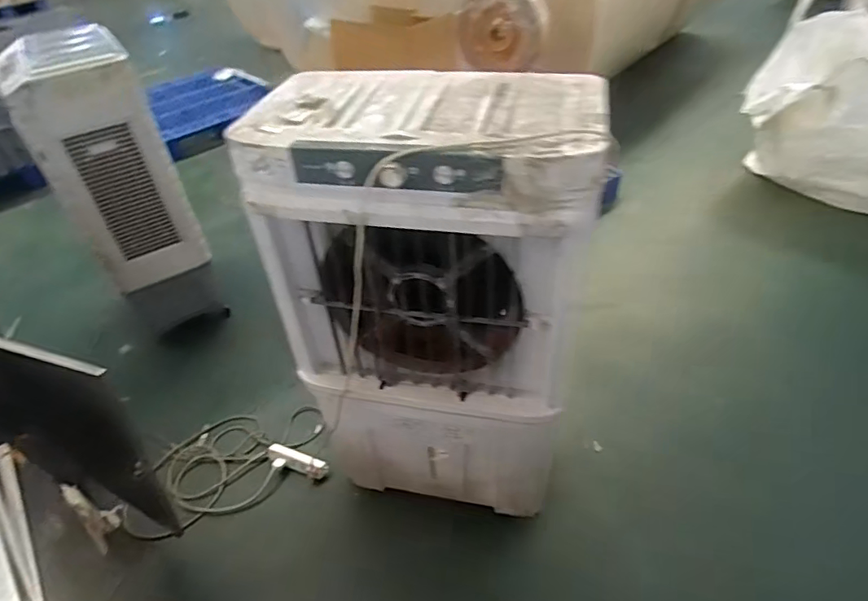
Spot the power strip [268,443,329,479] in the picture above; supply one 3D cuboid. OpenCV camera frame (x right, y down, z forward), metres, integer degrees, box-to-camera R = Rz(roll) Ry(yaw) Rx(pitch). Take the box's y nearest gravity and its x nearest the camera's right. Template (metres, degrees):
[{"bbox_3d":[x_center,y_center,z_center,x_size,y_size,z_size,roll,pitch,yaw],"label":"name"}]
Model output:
[{"bbox_3d":[-0.468,0.545,1.790,0.230,0.039,0.053,12,44,19],"label":"power strip"}]

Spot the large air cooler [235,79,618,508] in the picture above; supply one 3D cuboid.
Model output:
[{"bbox_3d":[0.020,0.059,1.363,0.651,1.141,0.401,5,42,12],"label":"large air cooler"}]

